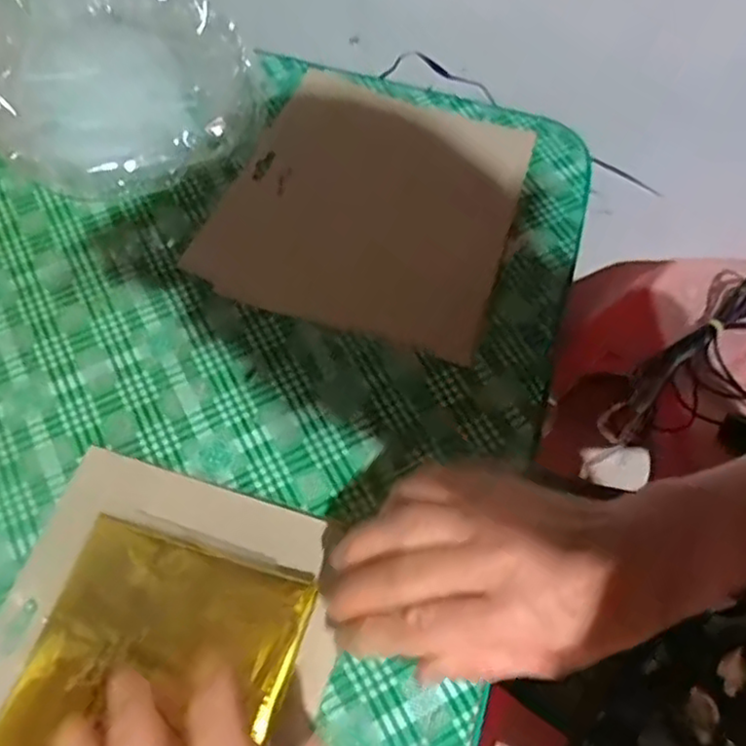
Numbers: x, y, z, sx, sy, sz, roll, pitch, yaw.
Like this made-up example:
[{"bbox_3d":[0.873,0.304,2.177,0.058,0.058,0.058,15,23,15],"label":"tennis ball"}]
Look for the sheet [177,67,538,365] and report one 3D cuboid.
[{"bbox_3d":[-0.001,-0.113,0.464,0.187,0.009,0.186,21,71,6],"label":"sheet"}]

